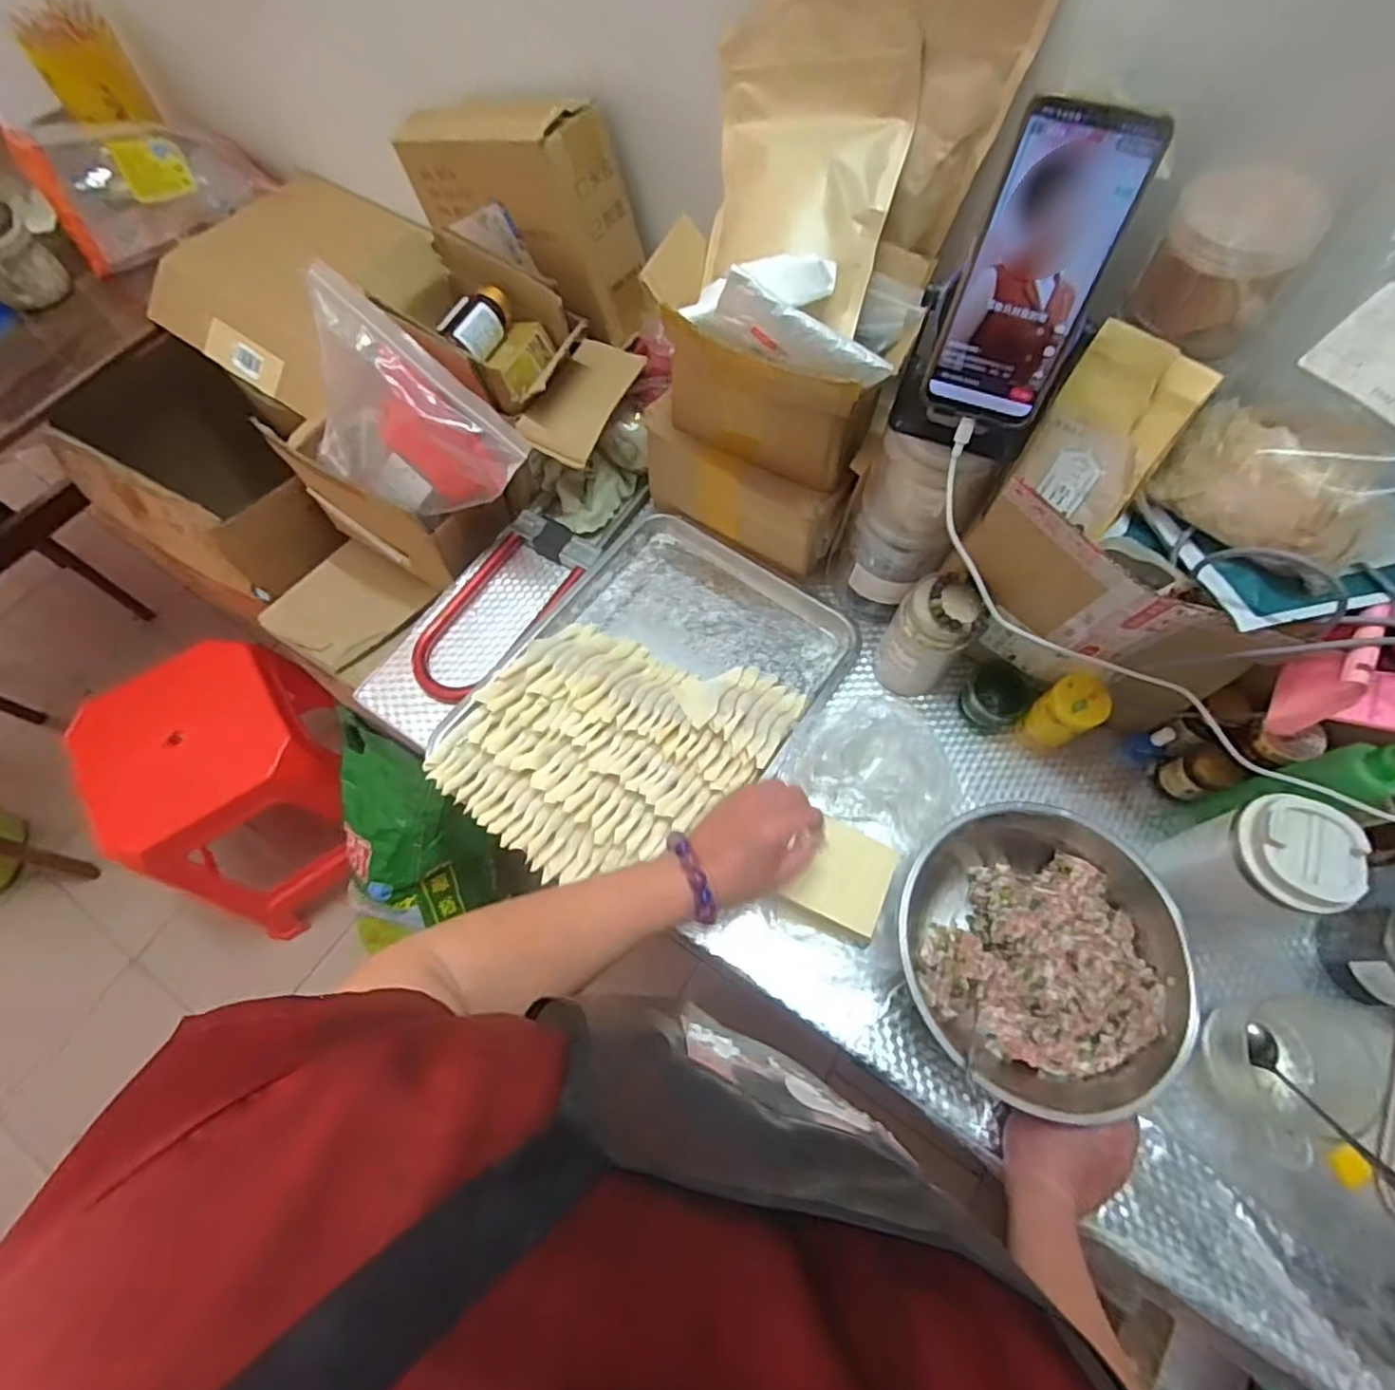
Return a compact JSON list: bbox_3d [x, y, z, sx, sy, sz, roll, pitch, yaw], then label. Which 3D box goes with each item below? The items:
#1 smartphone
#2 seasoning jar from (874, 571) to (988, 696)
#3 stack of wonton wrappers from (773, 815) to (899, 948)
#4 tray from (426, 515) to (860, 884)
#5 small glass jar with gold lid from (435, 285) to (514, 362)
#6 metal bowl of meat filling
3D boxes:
[{"bbox_3d":[0.206,-0.257,0.415,0.079,0.166,0.017,21,41,9],"label":"smartphone"},{"bbox_3d":[0.225,-0.056,0.660,0.068,0.130,0.067,0,66,-1],"label":"seasoning jar"},{"bbox_3d":[0.130,0.169,0.607,0.082,0.034,0.094,22,83,17],"label":"stack of wonton wrappers"},{"bbox_3d":[-0.047,-0.004,0.687,0.294,0.042,0.398,33,70,13],"label":"tray"},{"bbox_3d":[-0.233,-0.399,0.711,0.042,0.040,0.087,24,68,9],"label":"small glass jar with gold lid"},{"bbox_3d":[0.285,0.223,0.577,0.227,0.085,0.237,0,66,-1],"label":"metal bowl of meat filling"}]

